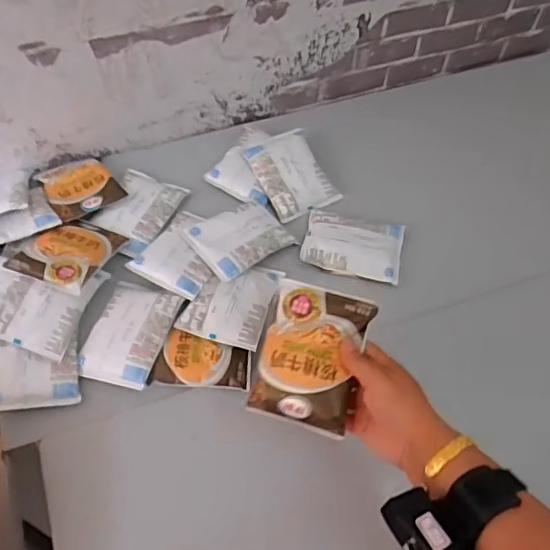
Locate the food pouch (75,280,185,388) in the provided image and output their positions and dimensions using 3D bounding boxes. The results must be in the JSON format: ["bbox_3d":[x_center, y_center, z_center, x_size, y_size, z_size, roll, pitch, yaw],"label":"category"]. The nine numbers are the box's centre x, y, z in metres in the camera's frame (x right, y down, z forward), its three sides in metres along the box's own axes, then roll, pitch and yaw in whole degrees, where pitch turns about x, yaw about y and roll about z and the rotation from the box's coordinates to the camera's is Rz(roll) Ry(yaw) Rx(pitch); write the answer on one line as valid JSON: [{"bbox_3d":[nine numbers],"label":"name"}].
[{"bbox_3d":[-0.174,0.067,0.681,0.093,0.020,0.125,16,59,9],"label":"food pouch"}]

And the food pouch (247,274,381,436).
[{"bbox_3d":[0.032,0.074,0.537,0.093,0.016,0.131,14,75,16],"label":"food pouch"}]

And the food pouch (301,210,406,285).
[{"bbox_3d":[0.106,-0.043,0.768,0.129,0.015,0.091,13,58,7],"label":"food pouch"}]

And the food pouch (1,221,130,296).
[{"bbox_3d":[-0.256,-0.031,0.717,0.091,0.025,0.124,22,44,5],"label":"food pouch"}]

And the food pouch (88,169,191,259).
[{"bbox_3d":[-0.190,-0.087,0.790,0.094,0.020,0.129,20,59,11],"label":"food pouch"}]

